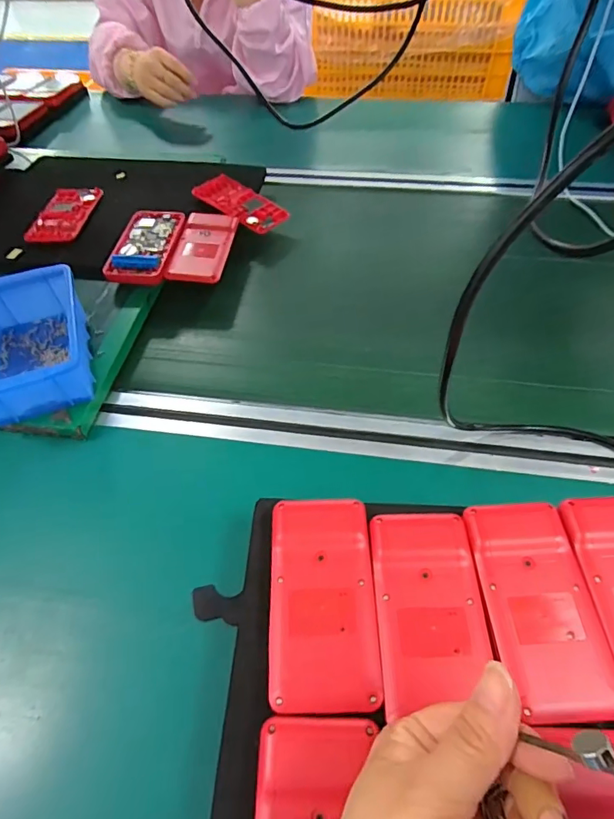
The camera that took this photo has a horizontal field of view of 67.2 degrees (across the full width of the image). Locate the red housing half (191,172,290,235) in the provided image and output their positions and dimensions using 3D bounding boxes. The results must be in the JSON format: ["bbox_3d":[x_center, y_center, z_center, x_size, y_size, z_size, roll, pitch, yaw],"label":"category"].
[{"bbox_3d":[-0.082,-0.261,0.584,0.120,0.007,0.064,40,61,18],"label":"red housing half"}]

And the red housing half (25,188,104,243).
[{"bbox_3d":[-0.301,-0.244,0.575,0.061,0.011,0.119,1,53,2],"label":"red housing half"}]

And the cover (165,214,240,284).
[{"bbox_3d":[-0.118,-0.187,0.530,0.061,0.010,0.115,8,54,1],"label":"cover"}]

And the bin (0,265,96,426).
[{"bbox_3d":[-0.251,-0.061,0.424,0.095,0.055,0.149,-16,54,-10],"label":"bin"}]

